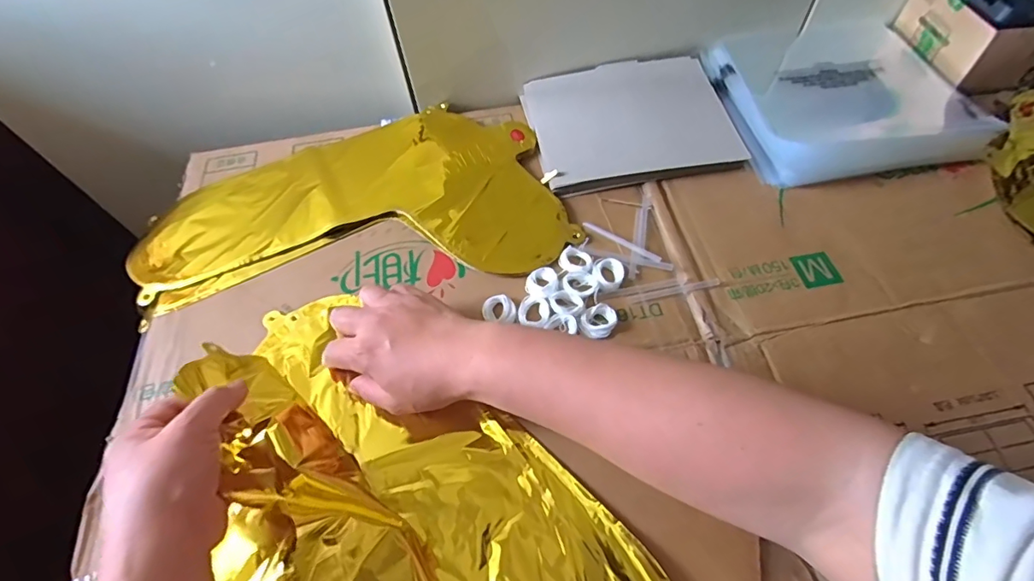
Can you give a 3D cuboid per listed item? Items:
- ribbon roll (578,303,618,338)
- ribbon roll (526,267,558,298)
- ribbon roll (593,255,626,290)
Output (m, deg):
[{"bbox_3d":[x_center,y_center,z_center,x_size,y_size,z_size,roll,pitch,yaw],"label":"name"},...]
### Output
[{"bbox_3d":[0.067,0.025,0.409,0.032,0.006,0.027,-31,62,-16],"label":"ribbon roll"},{"bbox_3d":[0.022,-0.008,0.430,0.027,0.008,0.030,19,61,13],"label":"ribbon roll"},{"bbox_3d":[0.080,-0.016,0.433,0.026,0.008,0.033,-2,59,1],"label":"ribbon roll"}]

